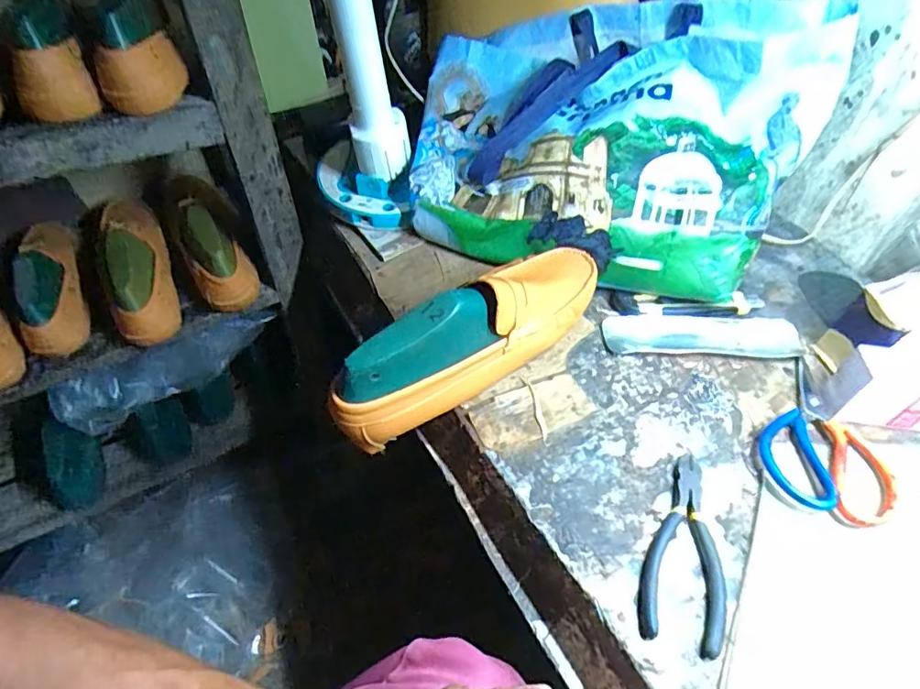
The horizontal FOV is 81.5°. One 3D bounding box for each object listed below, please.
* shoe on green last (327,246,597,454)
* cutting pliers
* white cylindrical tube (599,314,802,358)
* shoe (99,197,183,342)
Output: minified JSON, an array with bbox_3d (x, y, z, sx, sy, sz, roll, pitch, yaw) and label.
[{"bbox_3d":[0.019,-0.010,0.490,0.076,0.107,0.287,37,58,28],"label":"shoe on green last"},{"bbox_3d":[0.178,0.155,0.411,0.059,0.008,0.151,19,51,16],"label":"cutting pliers"},{"bbox_3d":[0.245,-0.011,0.543,0.193,0.016,0.046,2,49,2],"label":"white cylindrical tube"},{"bbox_3d":[-0.456,-0.128,0.741,0.086,0.096,0.278,-24,54,-18],"label":"shoe"}]

